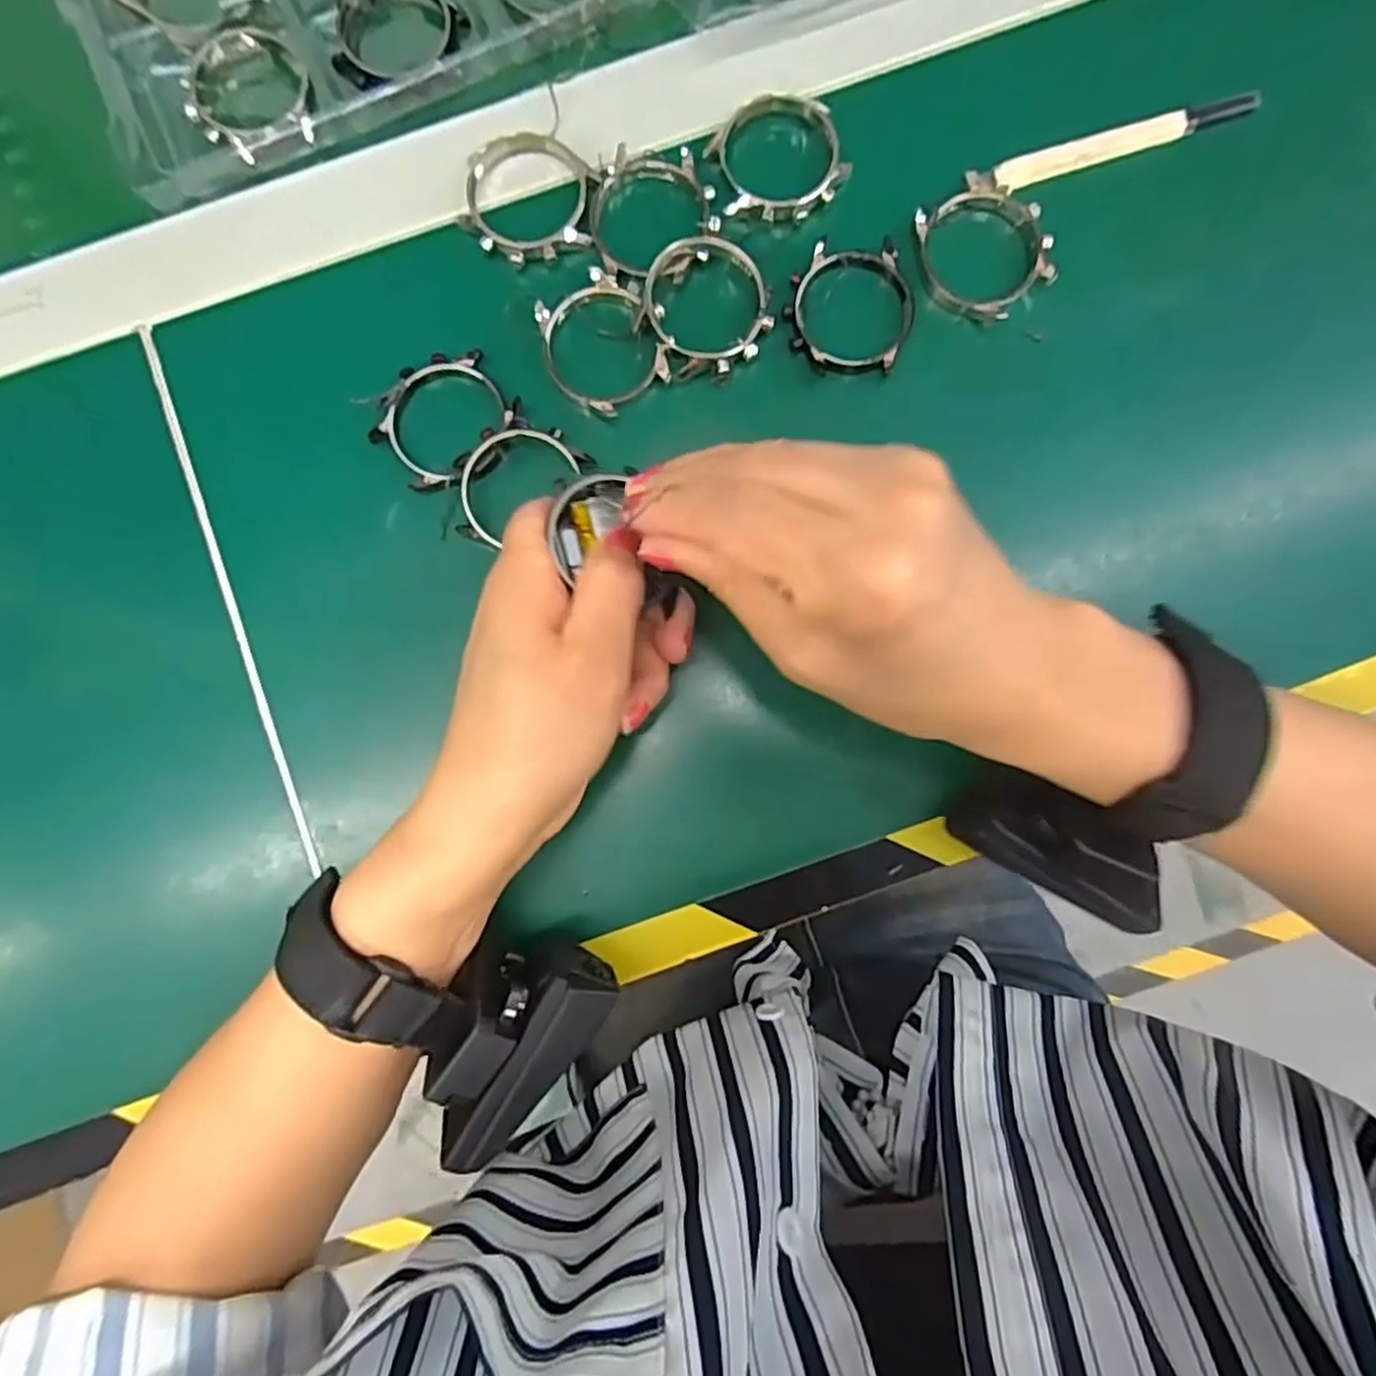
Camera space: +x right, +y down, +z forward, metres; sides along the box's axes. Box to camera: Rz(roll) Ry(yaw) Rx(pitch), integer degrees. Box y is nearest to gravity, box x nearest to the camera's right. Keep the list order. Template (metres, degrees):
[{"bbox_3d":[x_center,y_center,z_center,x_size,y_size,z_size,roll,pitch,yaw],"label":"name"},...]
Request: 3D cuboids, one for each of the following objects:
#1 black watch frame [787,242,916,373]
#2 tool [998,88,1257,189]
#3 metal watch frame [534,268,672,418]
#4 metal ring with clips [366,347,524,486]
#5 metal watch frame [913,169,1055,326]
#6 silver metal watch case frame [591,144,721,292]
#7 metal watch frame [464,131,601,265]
[{"bbox_3d":[0.063,-0.146,0.274,0.048,0.005,0.048,7,87,0],"label":"black watch frame"},{"bbox_3d":[0.174,-0.215,0.281,0.108,0.005,0.012,-16,87,-1],"label":"tool"},{"bbox_3d":[-0.034,-0.132,0.273,0.042,0.008,0.050,-34,88,-2],"label":"metal watch frame"},{"bbox_3d":[-0.094,-0.104,0.273,0.052,0.004,0.046,-39,88,-2],"label":"metal ring with clips"},{"bbox_3d":[0.114,-0.169,0.276,0.051,0.007,0.052,-38,88,-2],"label":"metal watch frame"},{"bbox_3d":[-0.014,-0.182,0.276,0.048,0.011,0.054,-4,87,0],"label":"silver metal watch case frame"},{"bbox_3d":[-0.061,-0.191,0.280,0.051,0.007,0.049,10,87,0],"label":"metal watch frame"}]

